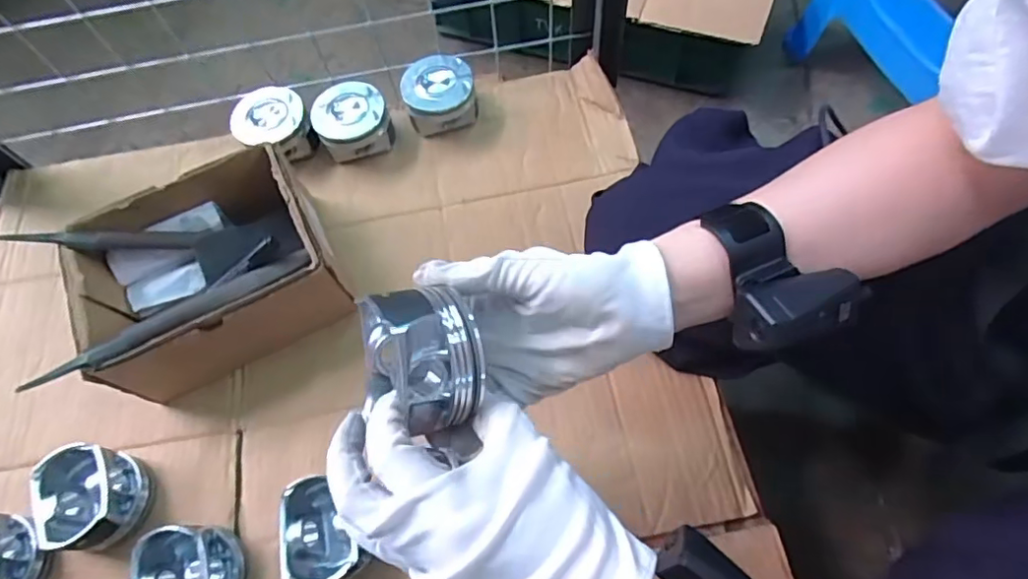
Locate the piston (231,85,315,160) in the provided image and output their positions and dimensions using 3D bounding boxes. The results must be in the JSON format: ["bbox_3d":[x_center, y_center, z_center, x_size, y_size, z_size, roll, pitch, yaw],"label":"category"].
[{"bbox_3d":[-0.253,-0.166,0.600,0.080,0.059,0.066,-27,67,-8],"label":"piston"}]

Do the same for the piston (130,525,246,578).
[{"bbox_3d":[-0.247,0.218,0.429,0.066,0.050,0.076,-22,66,-6],"label":"piston"}]

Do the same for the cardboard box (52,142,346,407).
[{"bbox_3d":[-0.267,-0.014,0.509,0.194,0.096,0.147,-26,67,-8],"label":"cardboard box"}]

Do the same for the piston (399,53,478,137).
[{"bbox_3d":[-0.080,-0.207,0.612,0.073,0.056,0.063,-24,66,-7],"label":"piston"}]

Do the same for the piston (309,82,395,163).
[{"bbox_3d":[-0.169,-0.174,0.602,0.072,0.056,0.067,-1,66,3],"label":"piston"}]

